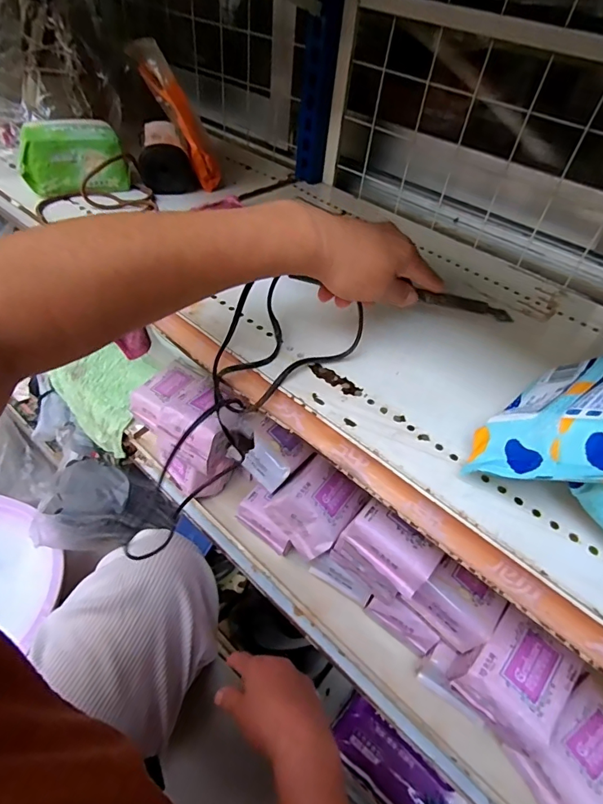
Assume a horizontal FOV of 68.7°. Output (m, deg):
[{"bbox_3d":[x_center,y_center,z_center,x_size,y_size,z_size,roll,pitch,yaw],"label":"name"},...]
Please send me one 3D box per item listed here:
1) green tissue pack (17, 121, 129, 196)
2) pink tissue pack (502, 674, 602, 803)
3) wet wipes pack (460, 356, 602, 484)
[{"bbox_3d":[-0.281,-0.299,0.544,0.118,0.063,0.084,-15,51,-20],"label":"green tissue pack"},{"bbox_3d":[0.265,0.335,0.421,0.107,0.052,0.074,-22,53,-25],"label":"pink tissue pack"},{"bbox_3d":[0.188,0.015,0.299,0.149,0.106,0.056,-27,99,-29],"label":"wet wipes pack"}]

